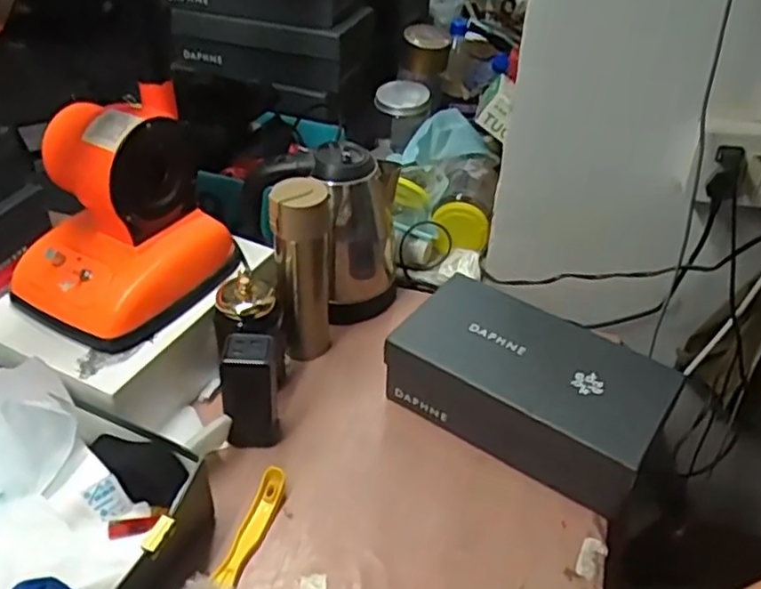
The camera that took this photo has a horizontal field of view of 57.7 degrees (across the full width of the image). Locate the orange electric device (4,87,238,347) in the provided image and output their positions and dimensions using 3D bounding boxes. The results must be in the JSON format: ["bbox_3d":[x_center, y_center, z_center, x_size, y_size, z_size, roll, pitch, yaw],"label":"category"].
[{"bbox_3d":[-0.288,-0.092,0.767,0.164,0.201,0.214,25,44,25],"label":"orange electric device"}]

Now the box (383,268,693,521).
[{"bbox_3d":[0.173,0.105,0.807,0.286,0.120,0.160,26,44,26],"label":"box"}]

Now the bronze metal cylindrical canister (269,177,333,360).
[{"bbox_3d":[-0.095,-0.030,0.860,0.066,0.246,0.075,3,39,0],"label":"bronze metal cylindrical canister"}]

